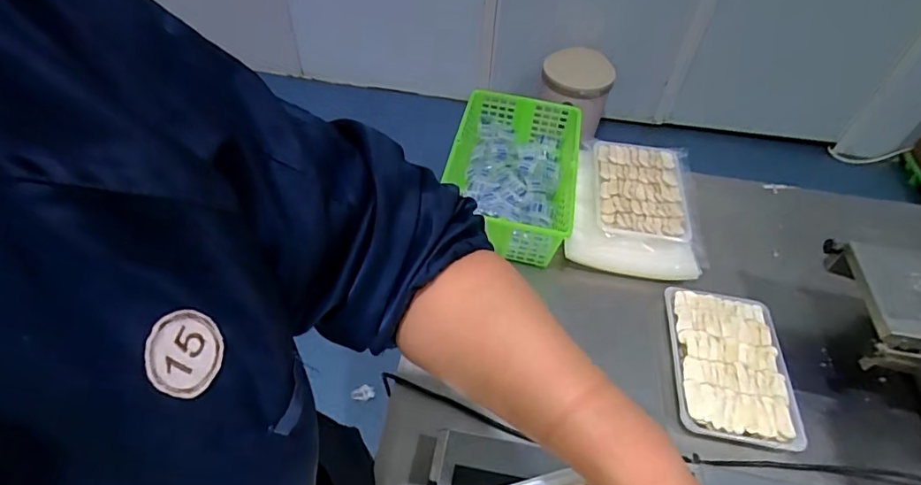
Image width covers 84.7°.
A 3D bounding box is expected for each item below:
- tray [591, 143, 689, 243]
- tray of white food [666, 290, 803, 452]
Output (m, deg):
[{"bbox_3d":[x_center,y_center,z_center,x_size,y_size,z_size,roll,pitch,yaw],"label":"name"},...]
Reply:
[{"bbox_3d":[0.314,-0.093,0.884,0.160,0.032,0.206,10,48,3],"label":"tray"},{"bbox_3d":[0.377,0.168,0.712,0.162,0.020,0.224,9,48,2],"label":"tray of white food"}]

